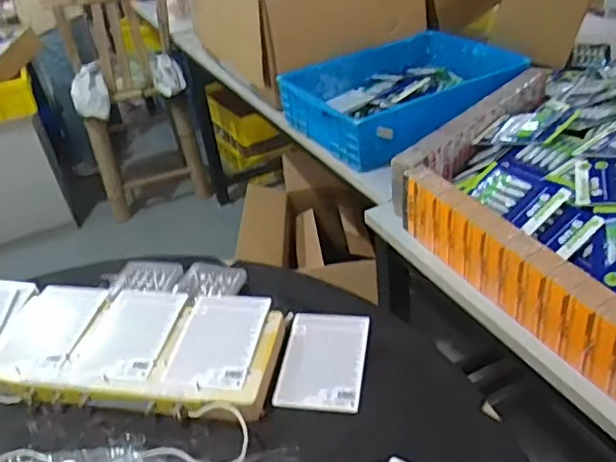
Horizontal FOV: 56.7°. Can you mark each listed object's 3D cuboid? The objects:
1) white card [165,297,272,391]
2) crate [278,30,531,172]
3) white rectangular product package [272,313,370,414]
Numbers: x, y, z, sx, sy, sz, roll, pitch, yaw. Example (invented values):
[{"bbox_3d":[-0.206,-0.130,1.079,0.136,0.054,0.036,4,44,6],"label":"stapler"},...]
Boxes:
[{"bbox_3d":[-0.123,0.152,0.808,0.110,0.014,0.164,0,35,11],"label":"white card"},{"bbox_3d":[0.230,-0.339,1.409,0.507,0.117,0.421,-21,37,-18],"label":"crate"},{"bbox_3d":[0.023,0.182,0.818,0.116,0.010,0.171,1,36,12],"label":"white rectangular product package"}]

